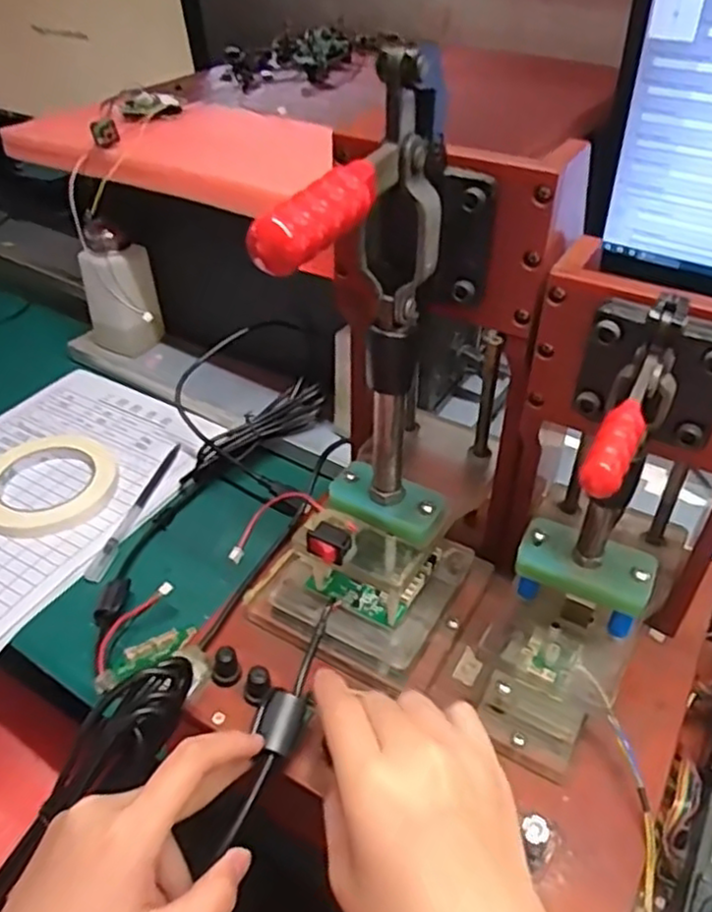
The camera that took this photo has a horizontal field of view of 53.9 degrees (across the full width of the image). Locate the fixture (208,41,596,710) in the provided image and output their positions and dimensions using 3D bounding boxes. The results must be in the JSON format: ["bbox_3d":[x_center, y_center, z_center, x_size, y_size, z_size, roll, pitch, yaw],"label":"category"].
[{"bbox_3d":[0.005,-0.020,0.329,0.109,0.281,0.174,25,47,26],"label":"fixture"}]

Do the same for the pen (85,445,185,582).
[{"bbox_3d":[-0.181,0.044,0.586,0.013,0.012,0.151,11,42,12],"label":"pen"}]

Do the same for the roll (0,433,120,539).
[{"bbox_3d":[-0.263,0.022,0.595,0.112,0.013,0.112,0,41,0],"label":"roll"}]

